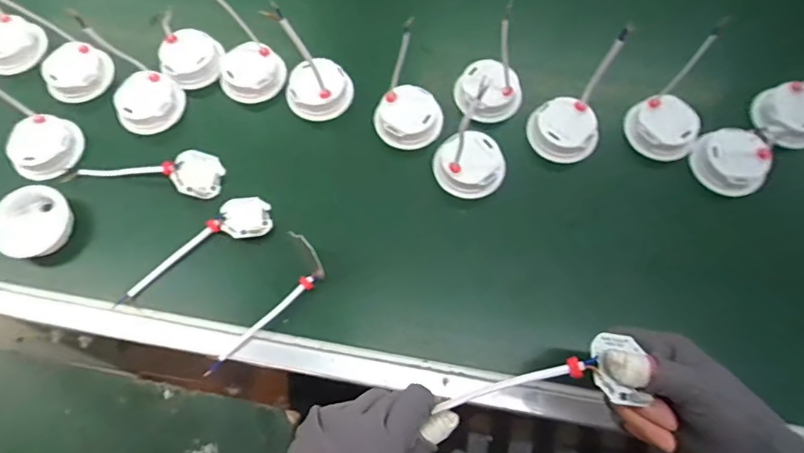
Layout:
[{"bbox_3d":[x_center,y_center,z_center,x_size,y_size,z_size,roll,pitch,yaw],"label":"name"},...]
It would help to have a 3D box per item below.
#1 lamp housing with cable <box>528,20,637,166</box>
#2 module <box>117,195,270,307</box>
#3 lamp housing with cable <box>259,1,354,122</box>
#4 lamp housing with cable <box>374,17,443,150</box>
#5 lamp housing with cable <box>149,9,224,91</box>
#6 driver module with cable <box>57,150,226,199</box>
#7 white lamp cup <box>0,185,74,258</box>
[{"bbox_3d":[0.176,-0.127,0.498,0.072,0.136,0.070,-1,68,1],"label":"lamp housing with cable"},{"bbox_3d":[-0.209,0.015,0.506,0.163,0.014,0.051,-26,70,-8],"label":"module"},{"bbox_3d":[-0.092,-0.170,0.515,0.072,0.129,0.060,-9,68,-2],"label":"lamp housing with cable"},{"bbox_3d":[0.007,-0.138,0.495,0.070,0.135,0.065,3,68,3],"label":"lamp housing with cable"},{"bbox_3d":[-0.240,-0.198,0.568,0.067,0.065,0.068,-30,70,-10],"label":"lamp housing with cable"},{"bbox_3d":[-0.273,-0.063,0.536,0.168,0.020,0.050,7,69,5],"label":"driver module with cable"},{"bbox_3d":[-0.370,-0.004,0.513,0.066,0.034,0.071,-1,68,1],"label":"white lamp cup"}]

